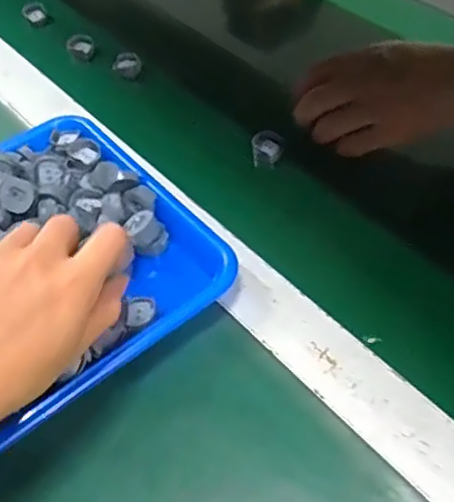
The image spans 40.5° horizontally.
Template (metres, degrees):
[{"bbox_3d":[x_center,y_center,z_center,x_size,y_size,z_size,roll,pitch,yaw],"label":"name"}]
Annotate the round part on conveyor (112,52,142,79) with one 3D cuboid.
[{"bbox_3d":[-0.105,-0.196,0.648,0.029,0.020,0.024,-13,50,-3],"label":"round part on conveyor"}]

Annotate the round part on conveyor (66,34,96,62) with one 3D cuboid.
[{"bbox_3d":[-0.162,-0.227,0.687,0.029,0.022,0.022,-17,50,-6],"label":"round part on conveyor"}]

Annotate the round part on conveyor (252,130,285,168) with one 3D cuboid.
[{"bbox_3d":[0.037,-0.093,0.554,0.027,0.022,0.027,-4,50,5],"label":"round part on conveyor"}]

